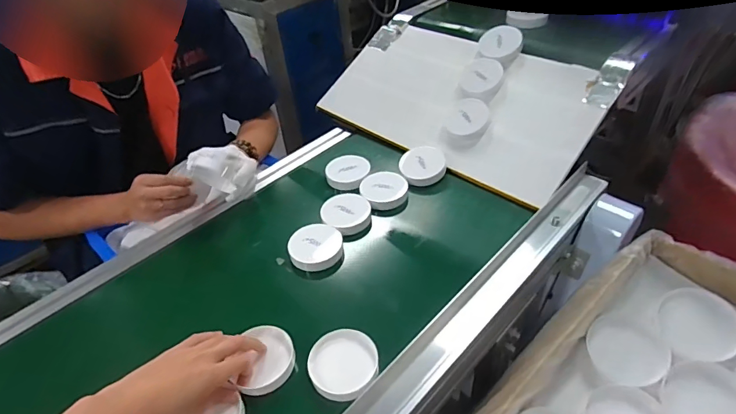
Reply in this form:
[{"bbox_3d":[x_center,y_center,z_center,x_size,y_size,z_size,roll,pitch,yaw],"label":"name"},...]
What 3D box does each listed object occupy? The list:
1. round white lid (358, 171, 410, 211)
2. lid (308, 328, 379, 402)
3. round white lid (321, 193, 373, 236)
[{"bbox_3d":[0.028,-0.029,0.725,0.070,0.021,0.073,-3,40,3],"label":"round white lid"},{"bbox_3d":[-0.027,0.175,0.494,0.074,0.023,0.077,-3,40,3],"label":"lid"},{"bbox_3d":[-0.033,0.009,0.688,0.074,0.018,0.072,-3,40,3],"label":"round white lid"}]

